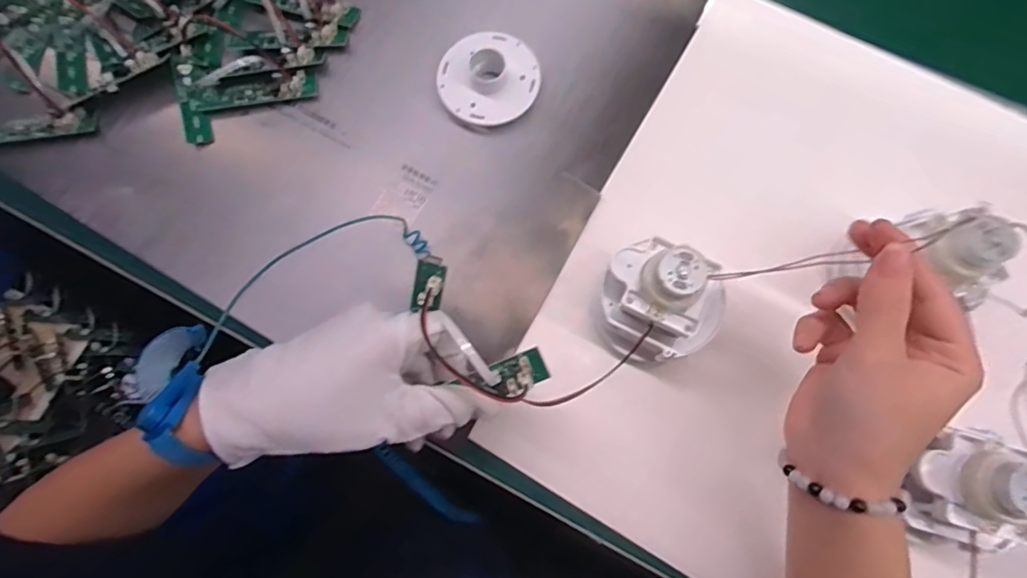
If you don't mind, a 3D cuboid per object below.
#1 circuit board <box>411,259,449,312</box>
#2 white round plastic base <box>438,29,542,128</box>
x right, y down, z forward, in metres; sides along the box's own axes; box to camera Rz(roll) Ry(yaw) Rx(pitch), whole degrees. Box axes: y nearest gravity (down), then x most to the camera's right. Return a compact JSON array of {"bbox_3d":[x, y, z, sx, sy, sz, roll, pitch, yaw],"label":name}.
[{"bbox_3d":[-0.047,-0.002,0.287,0.018,0.011,0.026,16,108,12],"label":"circuit board"},{"bbox_3d":[-0.017,-0.149,0.361,0.067,0.023,0.070,0,76,2],"label":"white round plastic base"}]

